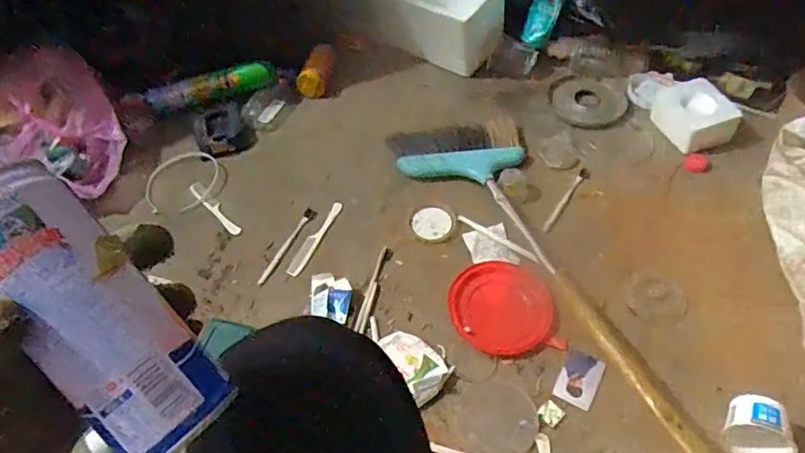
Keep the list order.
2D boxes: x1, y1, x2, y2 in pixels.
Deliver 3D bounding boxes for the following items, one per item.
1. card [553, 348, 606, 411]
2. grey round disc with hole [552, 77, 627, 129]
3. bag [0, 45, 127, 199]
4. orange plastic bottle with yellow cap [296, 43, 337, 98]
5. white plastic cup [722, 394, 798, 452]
[{"bbox_3d":[0.252,0.218,0.786,0.054,0.004,0.076,18,60,27],"label":"card"},{"bbox_3d":[0.356,-0.239,1.054,0.135,0.012,0.130,-3,53,3],"label":"grey round disc with hole"},{"bbox_3d":[-0.532,-0.159,0.839,0.089,0.239,0.202,10,55,12],"label":"bag"},{"bbox_3d":[-0.172,-0.313,1.100,0.054,0.048,0.115,11,55,13],"label":"orange plastic bottle with yellow cap"},{"bbox_3d":[0.450,0.263,0.705,0.071,0.072,0.073,-3,53,3],"label":"white plastic cup"}]

